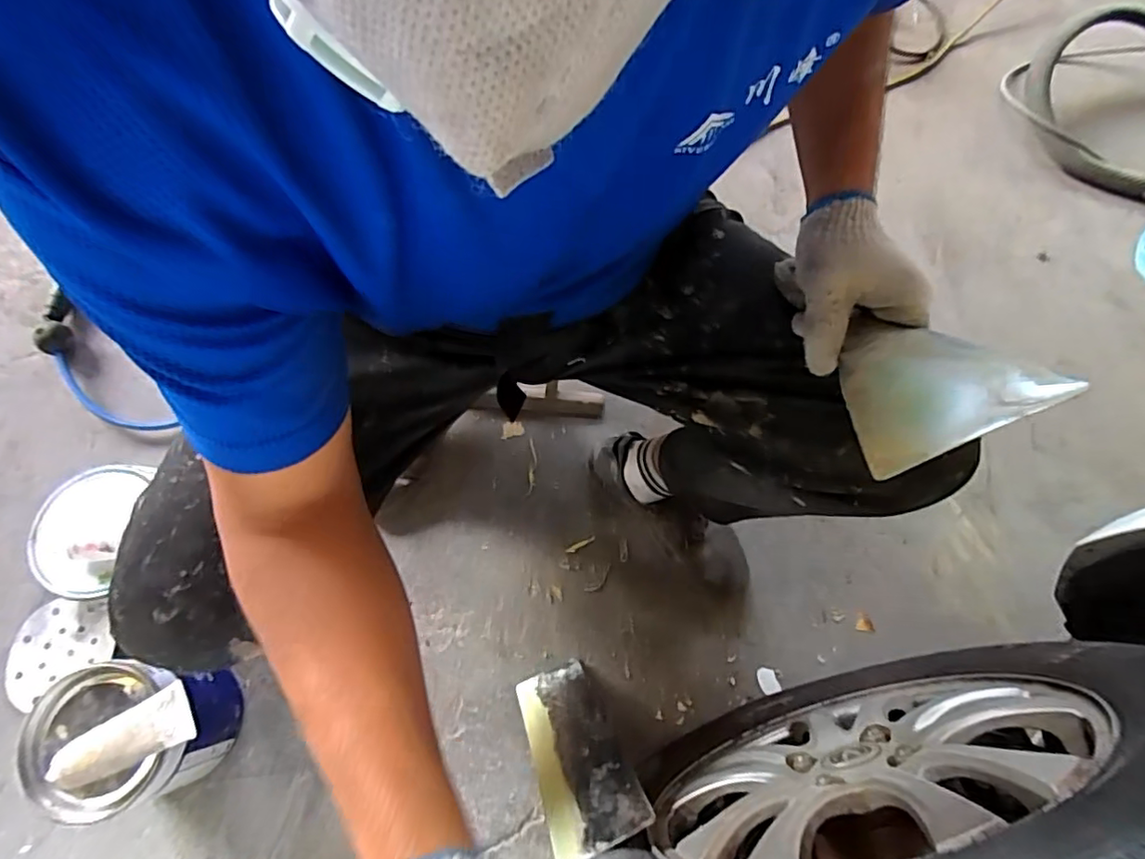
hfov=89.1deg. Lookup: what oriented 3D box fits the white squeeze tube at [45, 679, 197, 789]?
[{"bbox_3d":[-0.455,0.311,0.588,0.138,0.021,0.055,-21,72,-9],"label":"white squeeze tube"}]

